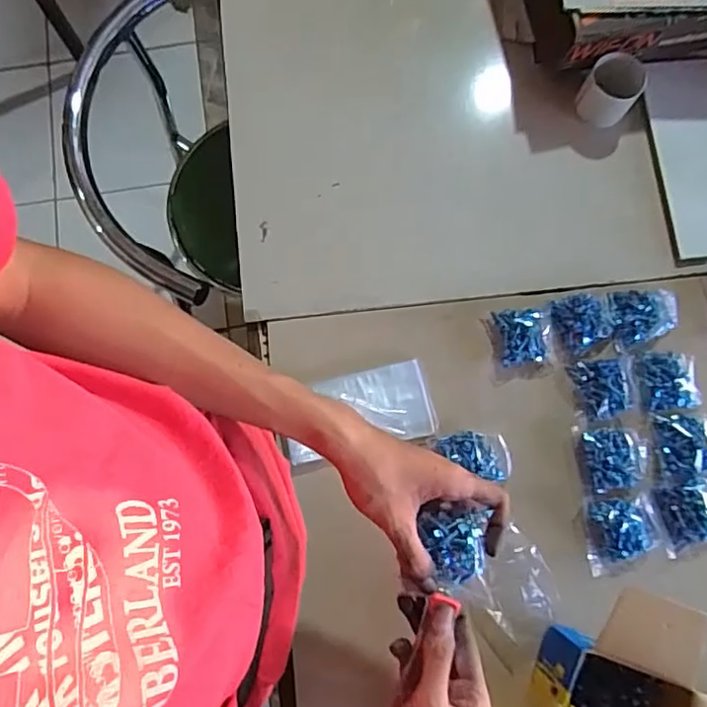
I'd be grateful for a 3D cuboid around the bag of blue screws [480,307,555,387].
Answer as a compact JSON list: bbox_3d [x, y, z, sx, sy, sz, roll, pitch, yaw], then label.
[{"bbox_3d":[0.181,-0.010,0.630,0.069,0.022,0.075,-7,78,-1],"label":"bag of blue screws"}]

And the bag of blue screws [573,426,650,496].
[{"bbox_3d":[0.270,0.106,0.600,0.071,0.017,0.066,-9,78,-1],"label":"bag of blue screws"}]

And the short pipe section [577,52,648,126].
[{"bbox_3d":[0.294,-0.302,0.669,0.058,0.047,0.065,29,80,6],"label":"short pipe section"}]

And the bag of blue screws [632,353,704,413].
[{"bbox_3d":[0.332,0.027,0.614,0.058,0.020,0.062,-7,78,-1],"label":"bag of blue screws"}]

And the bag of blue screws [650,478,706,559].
[{"bbox_3d":[0.351,0.162,0.592,0.082,0.020,0.064,-13,78,-2],"label":"bag of blue screws"}]

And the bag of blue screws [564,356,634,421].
[{"bbox_3d":[0.266,0.035,0.617,0.058,0.023,0.063,-13,78,-2],"label":"bag of blue screws"}]

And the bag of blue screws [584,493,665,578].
[{"bbox_3d":[0.271,0.182,0.586,0.075,0.015,0.072,-5,78,0],"label":"bag of blue screws"}]

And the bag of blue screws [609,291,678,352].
[{"bbox_3d":[0.313,-0.040,0.633,0.076,0.021,0.067,-8,78,-1],"label":"bag of blue screws"}]

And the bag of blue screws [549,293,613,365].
[{"bbox_3d":[0.246,-0.027,0.632,0.061,0.018,0.071,-5,78,0],"label":"bag of blue screws"}]

